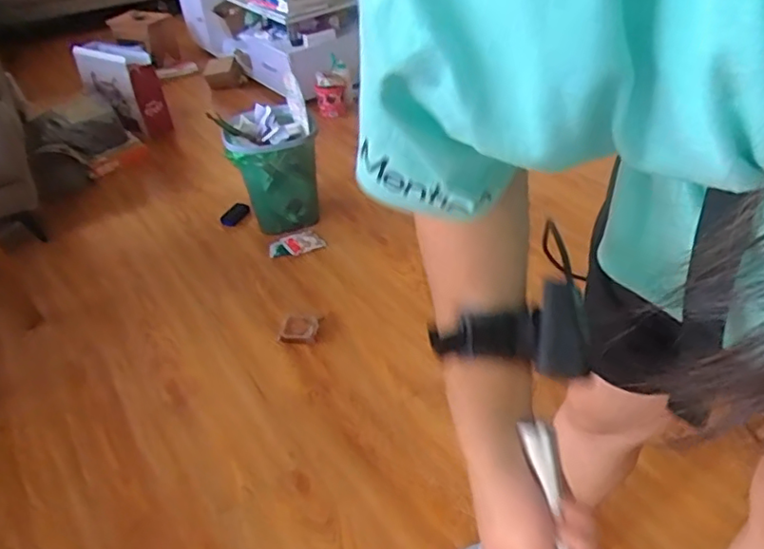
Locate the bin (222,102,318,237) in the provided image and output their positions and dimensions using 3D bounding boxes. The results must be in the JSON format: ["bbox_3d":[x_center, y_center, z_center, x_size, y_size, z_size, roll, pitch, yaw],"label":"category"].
[{"bbox_3d":[-0.334,-0.321,1.837,0.256,0.346,0.226,-17,41,-14],"label":"bin"}]

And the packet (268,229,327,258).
[{"bbox_3d":[-0.270,-0.096,1.799,0.162,0.017,0.110,-20,42,-17],"label":"packet"}]

